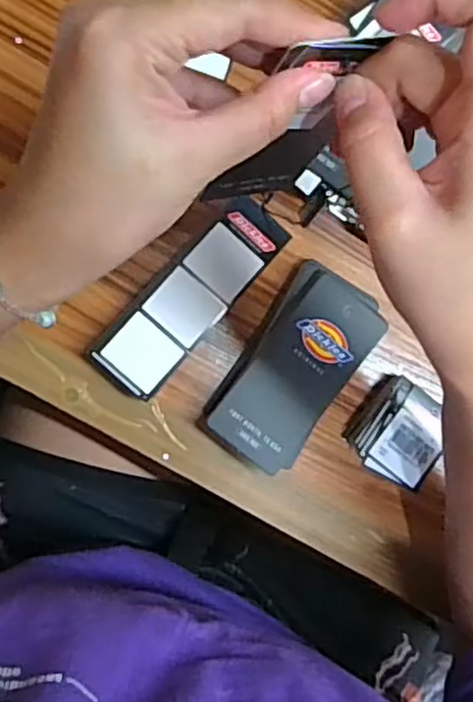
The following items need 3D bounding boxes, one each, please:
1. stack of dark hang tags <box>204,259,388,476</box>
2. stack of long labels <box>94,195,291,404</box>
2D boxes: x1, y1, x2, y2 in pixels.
[{"bbox_3d":[0.033,0.010,0.397,0.057,0.022,0.112,35,86,-7],"label":"stack of dark hang tags"},{"bbox_3d":[-0.026,-0.030,0.387,0.039,0.023,0.122,42,86,-7],"label":"stack of long labels"}]

